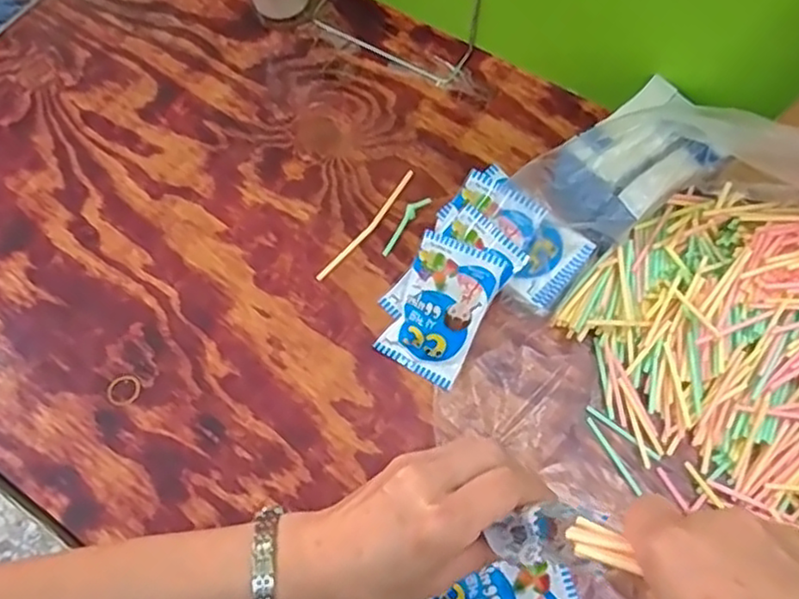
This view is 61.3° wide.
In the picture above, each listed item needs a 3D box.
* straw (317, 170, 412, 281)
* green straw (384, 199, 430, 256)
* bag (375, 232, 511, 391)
[{"bbox_3d":[-0.025,-0.060,0.550,0.010,0.004,0.122,36,73,12],"label":"straw"},{"bbox_3d":[0.003,-0.062,0.551,0.013,0.006,0.061,35,73,12],"label":"green straw"},{"bbox_3d":[0.030,0.007,0.502,0.062,0.013,0.103,25,100,11],"label":"bag"}]

